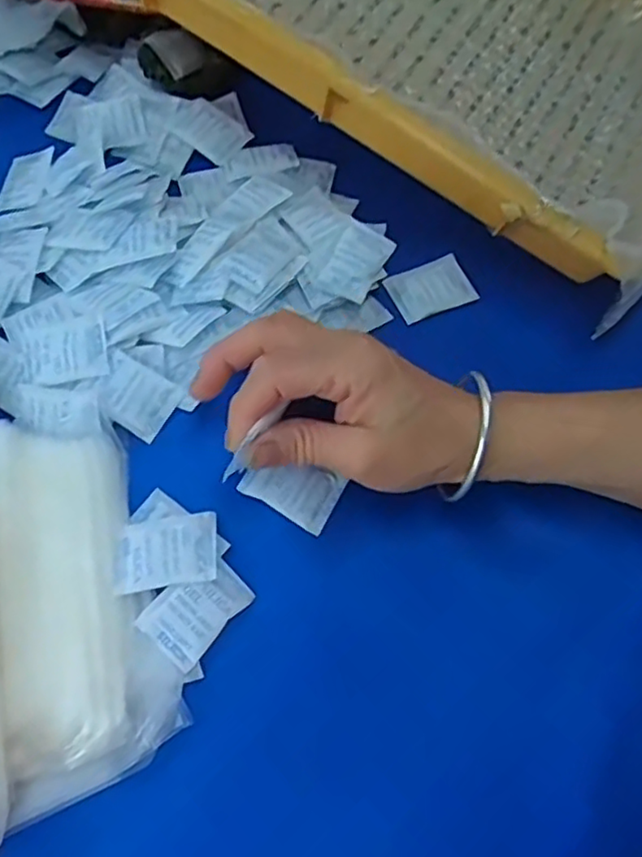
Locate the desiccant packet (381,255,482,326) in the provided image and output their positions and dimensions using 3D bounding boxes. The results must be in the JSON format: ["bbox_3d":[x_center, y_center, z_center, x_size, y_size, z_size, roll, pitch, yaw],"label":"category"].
[{"bbox_3d":[0.063,-0.081,0.372,0.046,0.004,0.033,-22,70,-11],"label":"desiccant packet"}]

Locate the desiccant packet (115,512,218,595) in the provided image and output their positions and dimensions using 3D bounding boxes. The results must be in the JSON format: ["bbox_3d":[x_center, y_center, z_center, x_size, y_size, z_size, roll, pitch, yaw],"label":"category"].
[{"bbox_3d":[-0.071,0.057,0.297,0.046,0.004,0.032,-8,68,-5],"label":"desiccant packet"}]

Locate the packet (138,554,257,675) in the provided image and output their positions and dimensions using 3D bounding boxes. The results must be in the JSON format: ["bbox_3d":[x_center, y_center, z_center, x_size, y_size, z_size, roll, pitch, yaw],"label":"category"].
[{"bbox_3d":[-0.056,0.082,0.293,0.032,0.007,0.046,40,72,13],"label":"packet"}]

